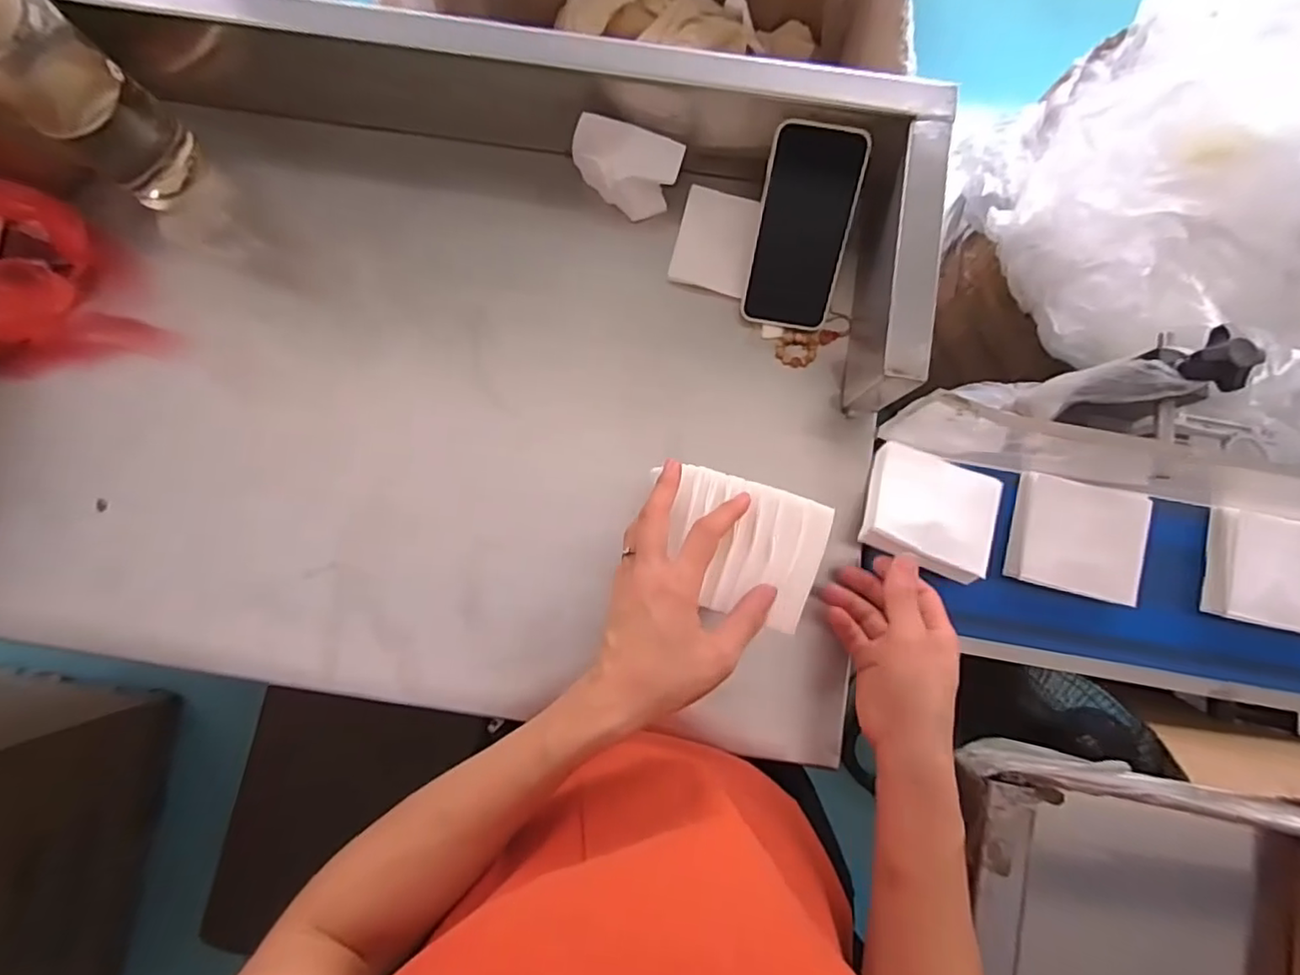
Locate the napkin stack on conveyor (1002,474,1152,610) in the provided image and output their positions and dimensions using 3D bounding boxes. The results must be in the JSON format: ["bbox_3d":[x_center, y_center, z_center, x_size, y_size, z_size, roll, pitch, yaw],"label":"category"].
[{"bbox_3d":[0.349,0.041,0.498,0.100,0.018,0.088,14,84,2],"label":"napkin stack on conveyor"}]

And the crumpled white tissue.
[{"bbox_3d":[-0.018,-0.266,0.511,0.085,0.075,0.042,6,84,1],"label":"crumpled white tissue"}]

